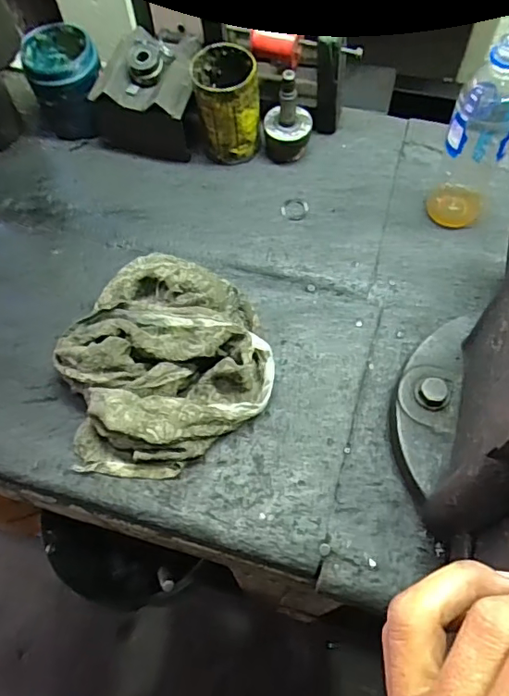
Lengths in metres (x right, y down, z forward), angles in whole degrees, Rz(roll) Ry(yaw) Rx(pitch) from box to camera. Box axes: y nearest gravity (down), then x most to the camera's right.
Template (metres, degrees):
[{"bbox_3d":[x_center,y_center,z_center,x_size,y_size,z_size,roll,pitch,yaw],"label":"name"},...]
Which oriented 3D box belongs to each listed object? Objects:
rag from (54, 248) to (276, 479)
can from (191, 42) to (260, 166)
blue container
[{"bbox_3d":[-0.094,0.006,0.525,0.203,0.062,0.219,-16,64,-6],"label":"rag"},{"bbox_3d":[-0.031,-0.290,0.632,0.069,0.120,0.077,-10,63,-3],"label":"can"},{"bbox_3d":[-0.234,-0.328,0.667,0.093,0.104,0.101,-24,65,-10],"label":"blue container"}]

